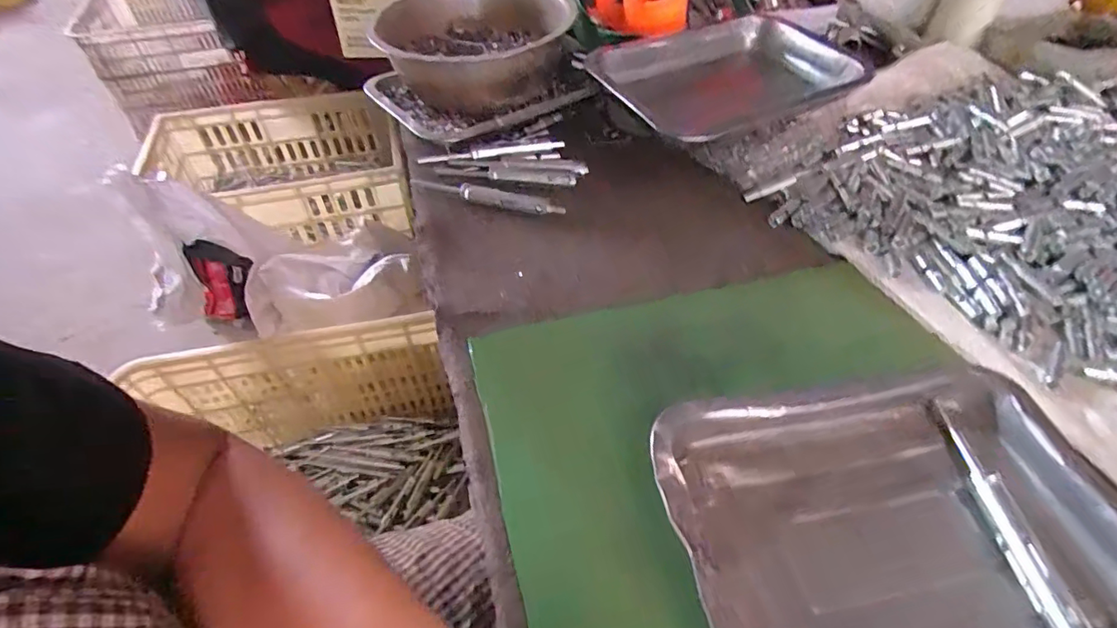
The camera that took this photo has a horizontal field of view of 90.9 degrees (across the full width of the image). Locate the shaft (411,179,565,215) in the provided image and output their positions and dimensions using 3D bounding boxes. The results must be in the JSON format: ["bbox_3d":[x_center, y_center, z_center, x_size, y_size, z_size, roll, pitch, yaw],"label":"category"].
[{"bbox_3d":[-0.071,-0.117,0.541,0.156,0.009,0.021,12,50,11],"label":"shaft"}]

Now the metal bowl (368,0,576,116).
[{"bbox_3d":[-0.096,-0.315,0.648,0.224,0.078,0.228,-7,49,-5],"label":"metal bowl"}]

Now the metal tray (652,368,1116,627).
[{"bbox_3d":[0.194,0.121,0.304,0.251,0.036,0.177,-8,50,-6],"label":"metal tray"}]

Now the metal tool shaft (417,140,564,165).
[{"bbox_3d":[-0.071,-0.173,0.592,0.155,0.012,0.017,-11,50,-9],"label":"metal tool shaft"}]

